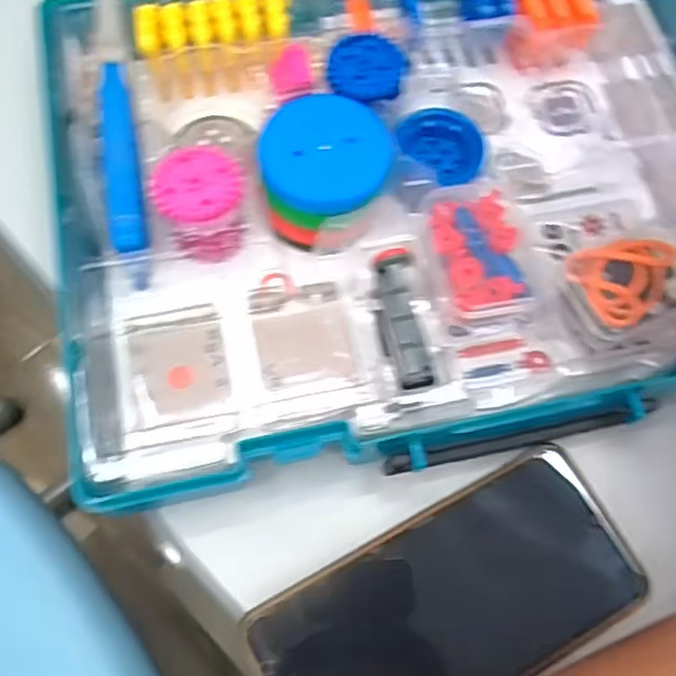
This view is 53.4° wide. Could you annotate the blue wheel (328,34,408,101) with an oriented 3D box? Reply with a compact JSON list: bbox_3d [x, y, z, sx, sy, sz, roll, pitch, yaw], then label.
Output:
[{"bbox_3d":[0.014,-0.133,0.329,0.037,0.009,0.038,1,68,-2],"label":"blue wheel"}]

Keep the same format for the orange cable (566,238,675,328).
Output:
[{"bbox_3d":[0.133,-0.028,0.303,0.049,0.009,0.039,-24,71,-11],"label":"orange cable"}]

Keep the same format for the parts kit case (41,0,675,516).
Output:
[{"bbox_3d":[0.049,-0.078,0.327,0.351,0.050,0.259,-12,69,-7],"label":"parts kit case"}]

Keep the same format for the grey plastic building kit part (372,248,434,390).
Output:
[{"bbox_3d":[0.027,-0.008,0.291,0.019,0.012,0.061,-8,69,-5],"label":"grey plastic building kit part"}]

